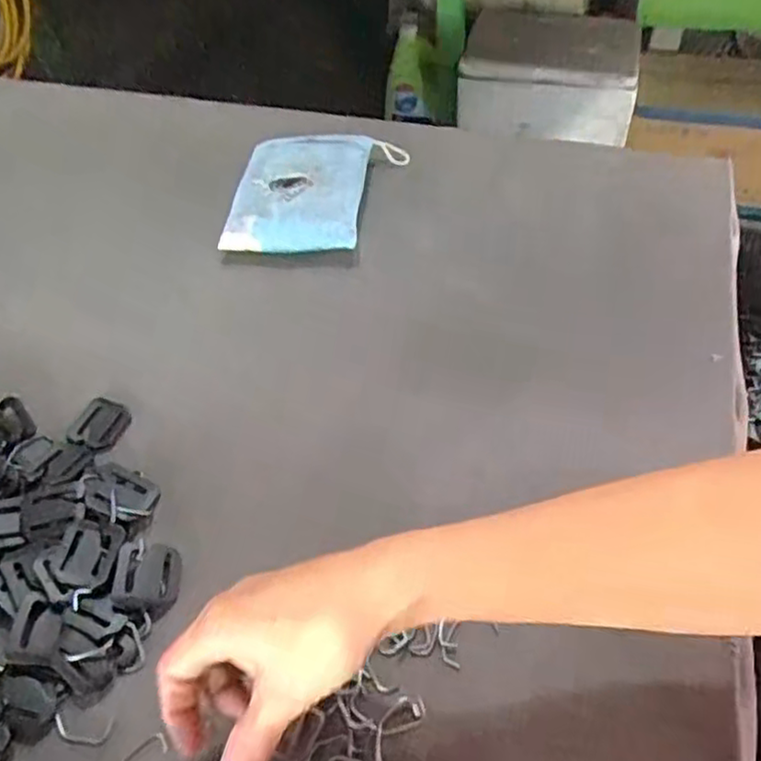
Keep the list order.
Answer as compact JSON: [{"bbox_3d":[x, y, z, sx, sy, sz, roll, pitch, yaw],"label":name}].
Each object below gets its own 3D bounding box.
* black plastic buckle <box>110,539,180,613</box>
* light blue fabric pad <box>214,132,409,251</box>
[{"bbox_3d":[-0.134,0.112,0.392,0.036,0.007,0.038,8,56,-8],"label":"black plastic buckle"},{"bbox_3d":[-0.060,-0.179,0.627,0.132,0.032,0.162,4,50,9],"label":"light blue fabric pad"}]

